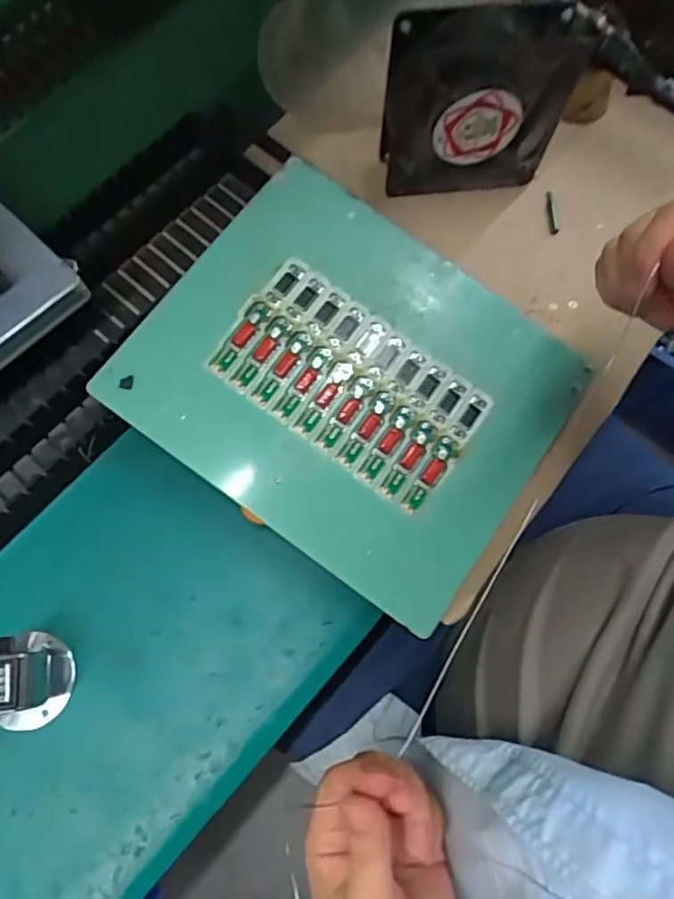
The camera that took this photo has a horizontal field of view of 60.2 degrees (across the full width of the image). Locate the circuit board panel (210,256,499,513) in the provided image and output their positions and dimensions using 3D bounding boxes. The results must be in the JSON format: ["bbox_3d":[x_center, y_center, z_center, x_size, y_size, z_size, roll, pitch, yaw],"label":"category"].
[{"bbox_3d":[0.009,-0.044,0.378,0.163,0.004,0.092,36,79,2],"label":"circuit board panel"}]

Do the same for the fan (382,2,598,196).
[{"bbox_3d":[0.097,-0.242,0.415,0.122,0.122,0.040,-5,73,-3],"label":"fan"}]

